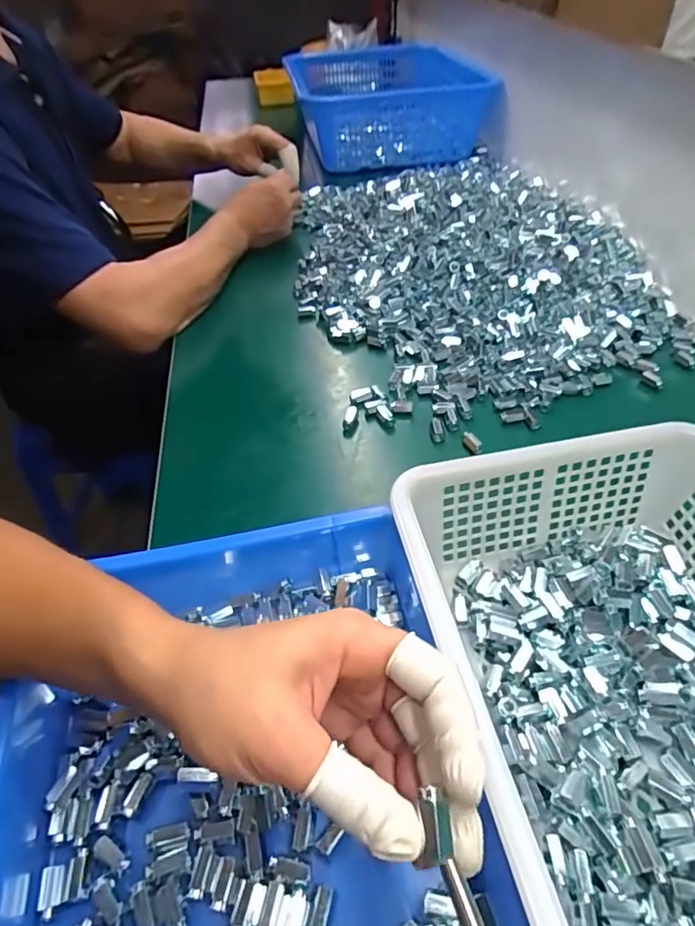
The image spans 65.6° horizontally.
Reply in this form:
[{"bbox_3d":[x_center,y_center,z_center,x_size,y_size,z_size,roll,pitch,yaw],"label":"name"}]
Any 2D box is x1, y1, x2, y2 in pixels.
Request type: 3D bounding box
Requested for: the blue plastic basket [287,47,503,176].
[{"bbox_3d":[0.072,-0.750,1.131,0.357,0.127,0.440,-8,46,-3],"label":"blue plastic basket"}]

